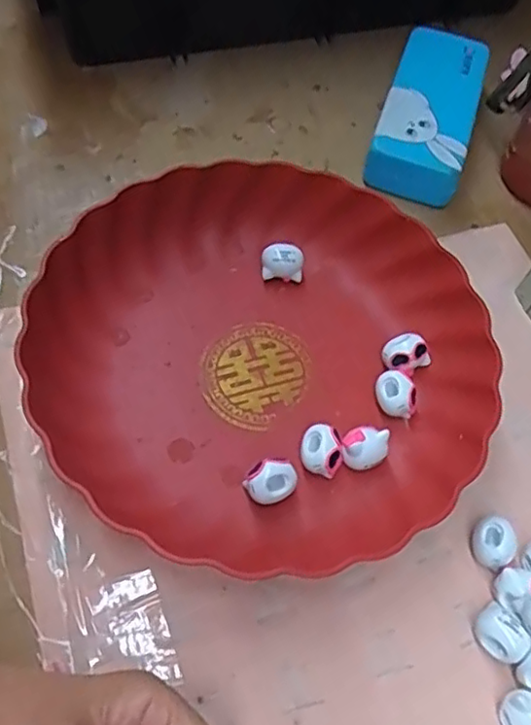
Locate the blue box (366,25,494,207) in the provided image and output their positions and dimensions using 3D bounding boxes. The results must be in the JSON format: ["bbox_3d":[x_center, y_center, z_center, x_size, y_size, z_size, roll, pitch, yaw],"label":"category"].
[{"bbox_3d":[0.125,-0.189,0.486,0.067,0.040,0.170,18,59,4],"label":"blue box"}]

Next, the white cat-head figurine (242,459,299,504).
[{"bbox_3d":[0.003,0.061,0.328,0.025,0.019,0.018,-15,63,-15],"label":"white cat-head figurine"}]

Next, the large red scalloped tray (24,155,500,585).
[{"bbox_3d":[0.003,-0.015,0.360,0.244,0.040,0.242,15,59,2],"label":"large red scalloped tray"}]

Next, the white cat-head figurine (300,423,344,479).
[{"bbox_3d":[0.029,0.048,0.340,0.022,0.018,0.025,11,59,0],"label":"white cat-head figurine"}]

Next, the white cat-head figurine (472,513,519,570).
[{"bbox_3d":[0.116,0.094,0.328,0.021,0.020,0.023,-26,66,-20],"label":"white cat-head figurine"}]

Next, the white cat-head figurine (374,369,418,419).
[{"bbox_3d":[0.074,0.017,0.363,0.019,0.017,0.026,-6,61,-10],"label":"white cat-head figurine"}]

